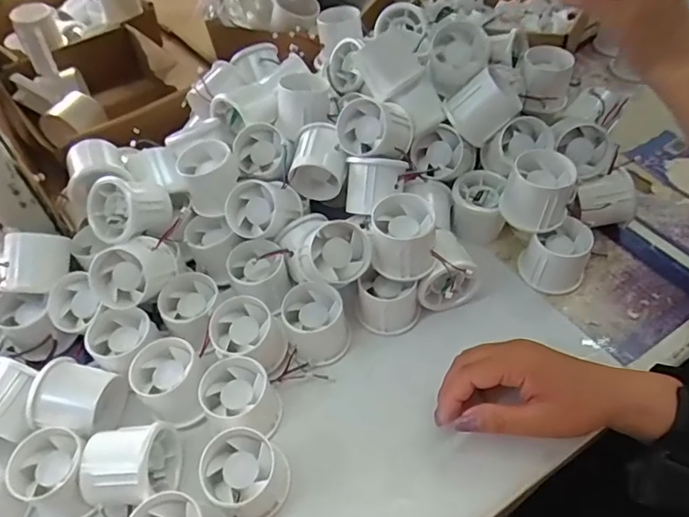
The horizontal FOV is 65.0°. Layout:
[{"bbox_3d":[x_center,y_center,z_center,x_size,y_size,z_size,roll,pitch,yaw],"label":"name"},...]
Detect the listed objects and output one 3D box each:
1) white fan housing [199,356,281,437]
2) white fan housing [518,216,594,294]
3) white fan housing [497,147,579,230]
[{"bbox_3d":[-0.079,0.110,0.421,0.052,0.047,0.053,-2,50,2],"label":"white fan housing"},{"bbox_3d":[0.190,-0.002,0.486,0.051,0.048,0.052,-2,50,2],"label":"white fan housing"},{"bbox_3d":[0.166,-0.058,0.469,0.056,0.051,0.050,16,53,17],"label":"white fan housing"}]

